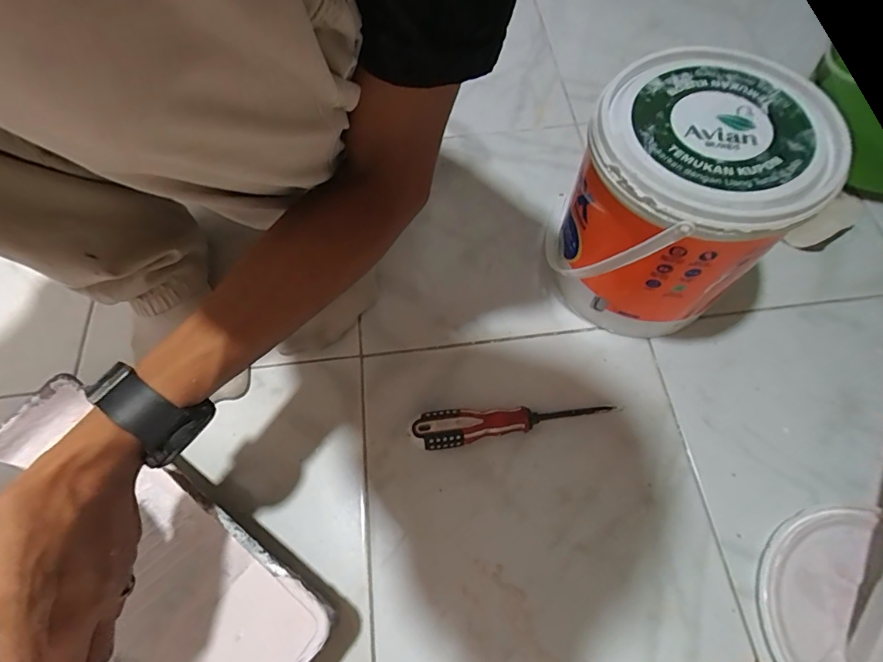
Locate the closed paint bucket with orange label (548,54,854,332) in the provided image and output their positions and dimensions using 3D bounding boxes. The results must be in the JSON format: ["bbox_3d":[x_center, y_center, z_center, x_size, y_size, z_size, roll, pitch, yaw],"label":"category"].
[{"bbox_3d":[0.192,-0.109,0.409,0.152,0.199,0.155,-1,66,2],"label":"closed paint bucket with orange label"}]

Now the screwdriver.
[{"bbox_3d":[0.066,0.080,0.418,0.179,0.034,0.031,-11,65,-2],"label":"screwdriver"}]

